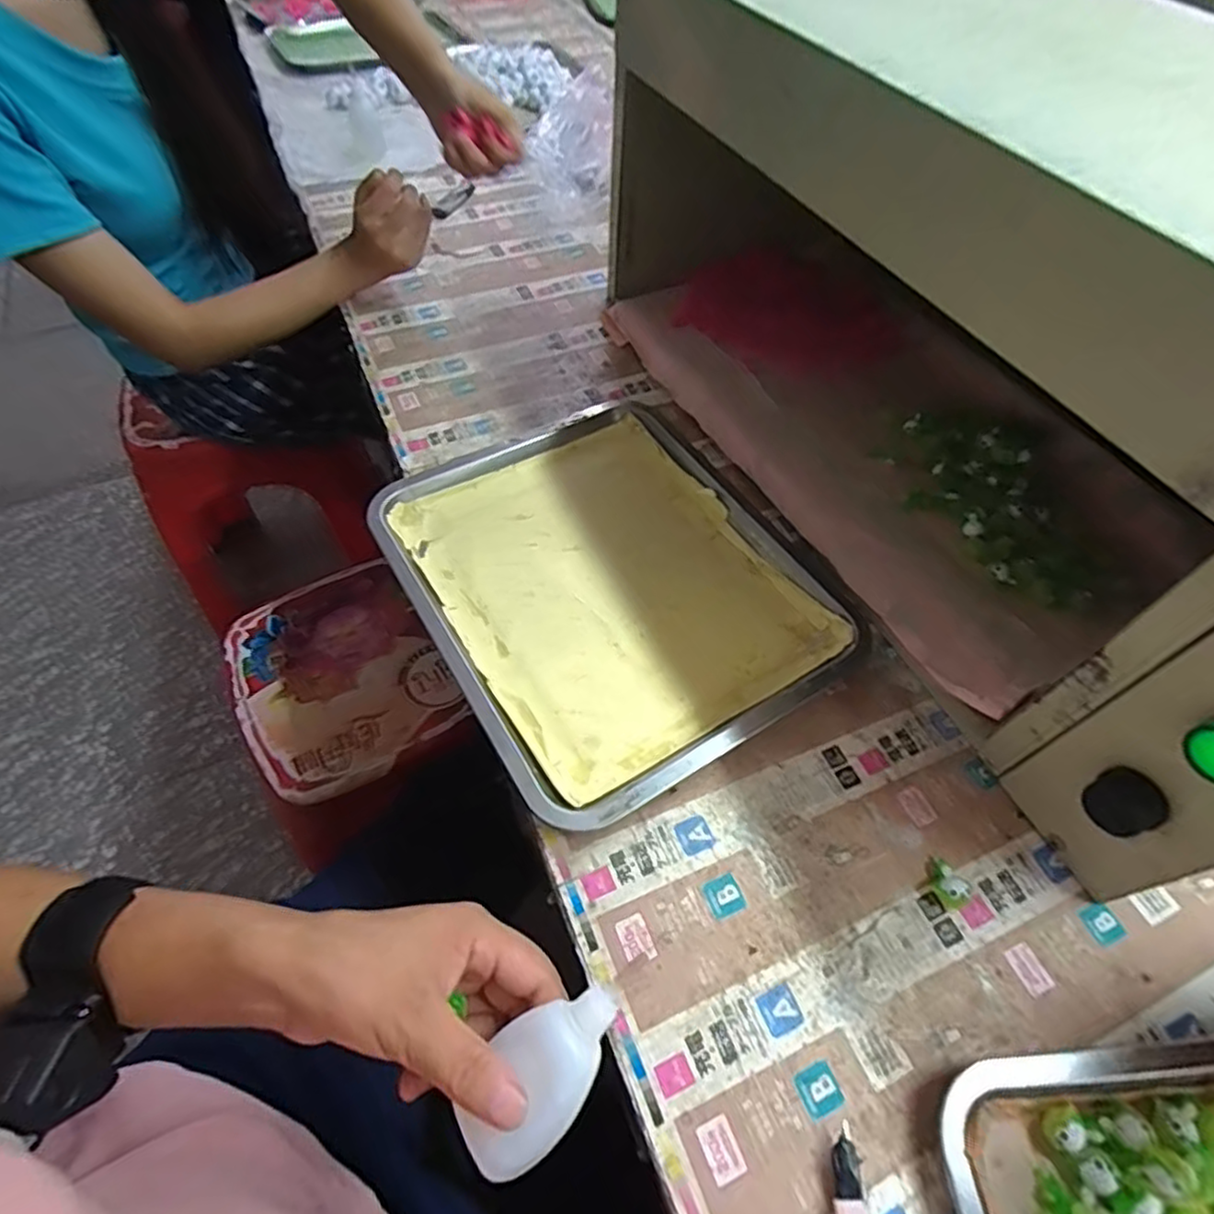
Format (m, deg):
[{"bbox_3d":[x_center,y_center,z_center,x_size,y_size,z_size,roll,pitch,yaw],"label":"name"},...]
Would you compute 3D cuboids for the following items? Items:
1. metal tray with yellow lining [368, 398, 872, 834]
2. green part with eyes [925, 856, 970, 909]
[{"bbox_3d":[0.003,-0.027,0.489,0.266,0.018,0.312,-26,59,-19],"label":"metal tray with yellow lining"},{"bbox_3d":[0.191,0.155,0.375,0.016,0.016,0.026,-21,58,-16],"label":"green part with eyes"}]

